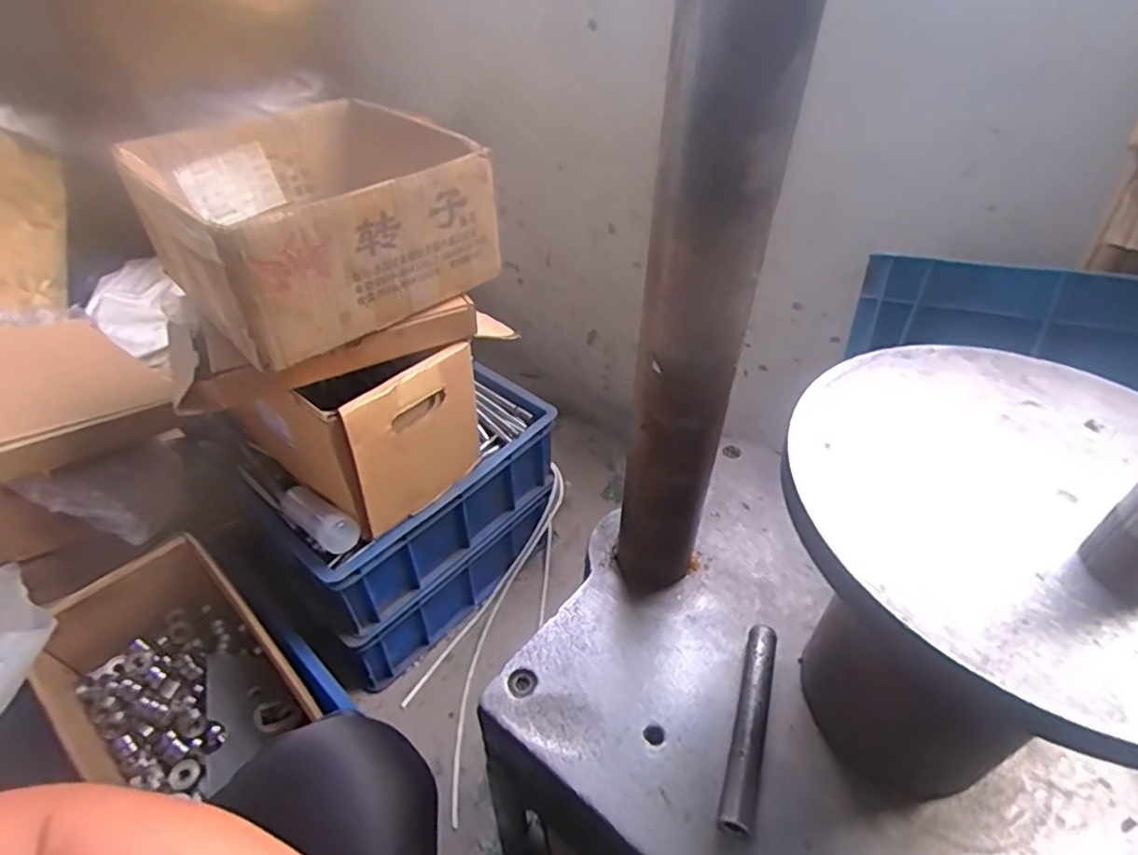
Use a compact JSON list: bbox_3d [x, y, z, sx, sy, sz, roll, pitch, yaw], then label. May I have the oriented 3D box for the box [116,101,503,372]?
[{"bbox_3d":[-0.269,-0.233,0.669,0.304,0.141,0.316,-32,51,-31],"label":"box"}]

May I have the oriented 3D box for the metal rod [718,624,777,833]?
[{"bbox_3d":[0.128,0.206,0.426,0.023,0.021,0.141,14,44,14],"label":"metal rod"}]

